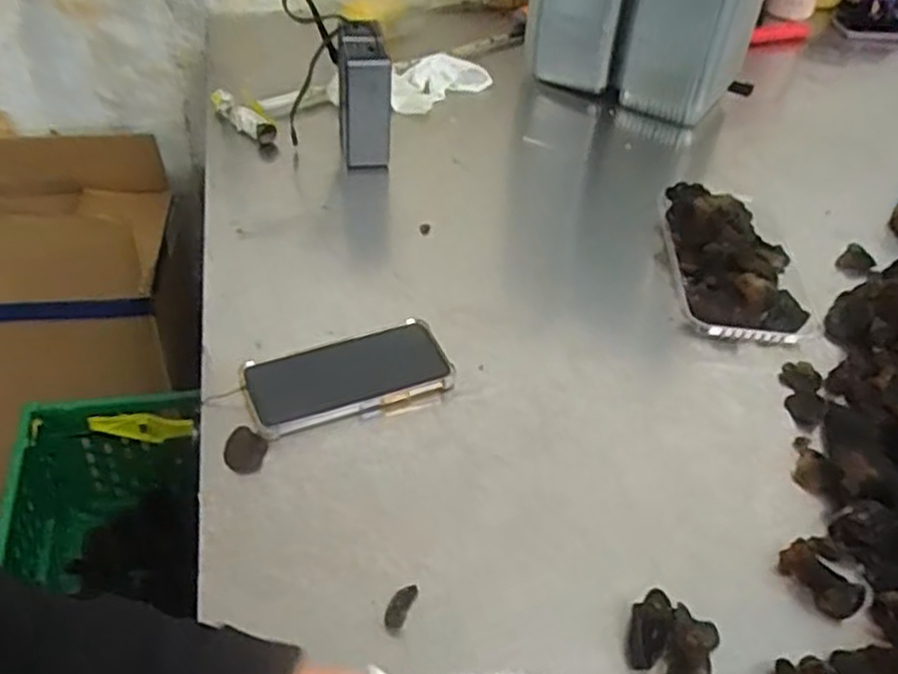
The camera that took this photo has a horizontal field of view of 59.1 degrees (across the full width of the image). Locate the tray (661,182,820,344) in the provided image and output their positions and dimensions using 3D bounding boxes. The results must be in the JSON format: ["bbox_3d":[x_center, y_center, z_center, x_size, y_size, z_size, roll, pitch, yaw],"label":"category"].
[{"bbox_3d":[0.285,-0.083,0.791,0.114,0.043,0.215,3,43,-1],"label":"tray"}]

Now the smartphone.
[{"bbox_3d":[-0.084,0.030,0.658,0.163,0.013,0.080,-15,46,-19],"label":"smartphone"}]

